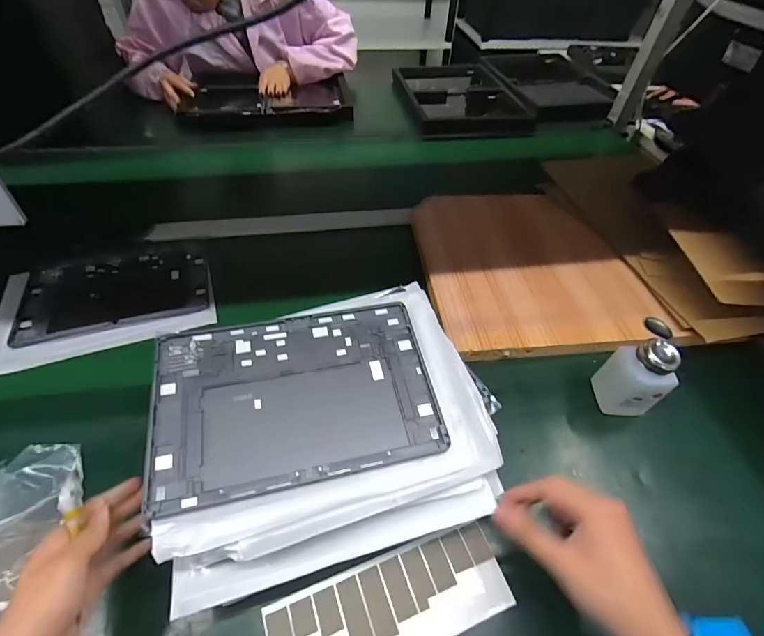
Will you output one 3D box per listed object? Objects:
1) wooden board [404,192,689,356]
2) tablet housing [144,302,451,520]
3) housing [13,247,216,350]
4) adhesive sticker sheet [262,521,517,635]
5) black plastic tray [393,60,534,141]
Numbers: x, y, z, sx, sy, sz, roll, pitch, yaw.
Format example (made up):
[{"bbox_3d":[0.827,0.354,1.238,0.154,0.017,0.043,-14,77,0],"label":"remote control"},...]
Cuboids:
[{"bbox_3d":[0.229,-0.096,0.629,0.325,0.023,0.348,-2,50,-7],"label":"wooden board"},{"bbox_3d":[-0.079,0.070,0.374,0.252,0.009,0.168,-8,57,-13],"label":"tablet housing"},{"bbox_3d":[-0.398,-0.047,0.594,0.250,0.008,0.157,-14,53,-16],"label":"housing"},{"bbox_3d":[0.009,0.263,0.358,0.215,0.004,0.080,-15,55,-15],"label":"adhesive sticker sheet"},{"bbox_3d":[0.211,-0.633,1.118,0.336,0.055,0.421,-6,53,-6],"label":"black plastic tray"}]

